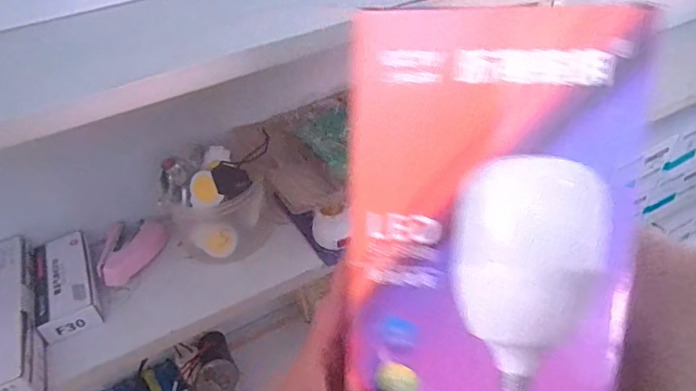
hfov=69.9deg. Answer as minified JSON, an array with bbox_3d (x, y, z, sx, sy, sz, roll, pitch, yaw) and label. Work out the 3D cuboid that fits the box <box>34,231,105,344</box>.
[{"bbox_3d":[-0.315,0.097,0.560,0.055,0.033,0.130,-21,41,-17],"label":"box"}]

